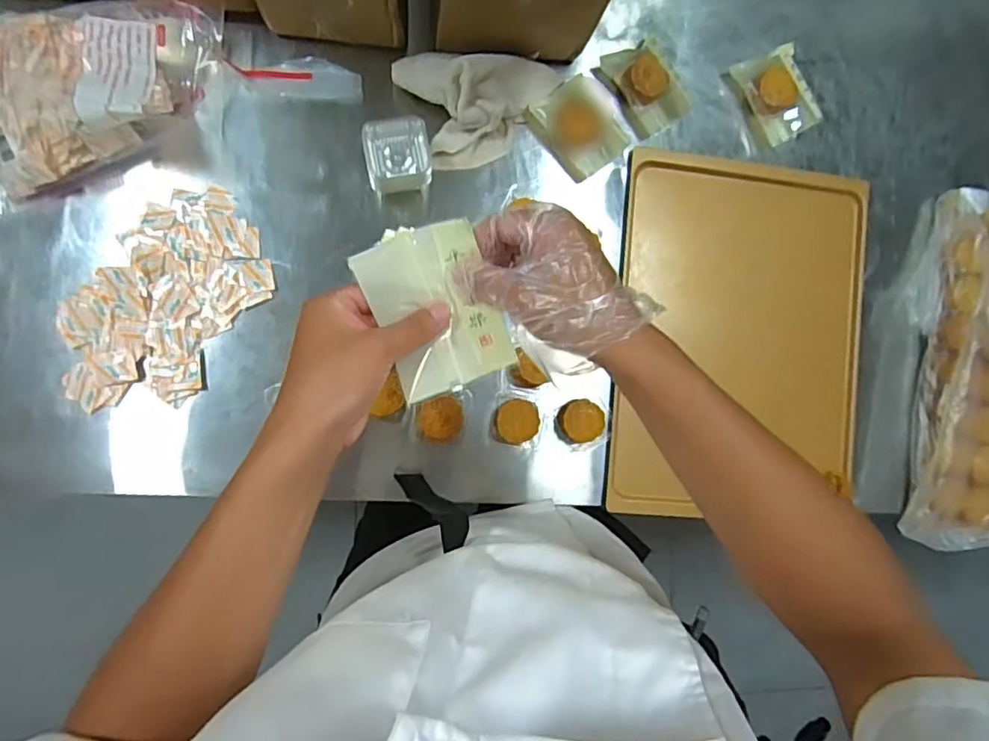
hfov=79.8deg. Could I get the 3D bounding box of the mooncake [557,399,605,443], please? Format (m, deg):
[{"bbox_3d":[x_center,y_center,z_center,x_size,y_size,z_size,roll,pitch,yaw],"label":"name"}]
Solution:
[{"bbox_3d":[0.098,0.058,0.668,0.045,0.022,0.048,0,89,-8],"label":"mooncake"}]

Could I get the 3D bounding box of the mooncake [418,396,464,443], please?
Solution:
[{"bbox_3d":[-0.058,0.053,0.641,0.047,0.018,0.048,0,89,-8],"label":"mooncake"}]

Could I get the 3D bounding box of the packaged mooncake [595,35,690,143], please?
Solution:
[{"bbox_3d":[0.181,-0.337,0.697,0.076,0.035,0.103,-35,94,-8],"label":"packaged mooncake"}]

